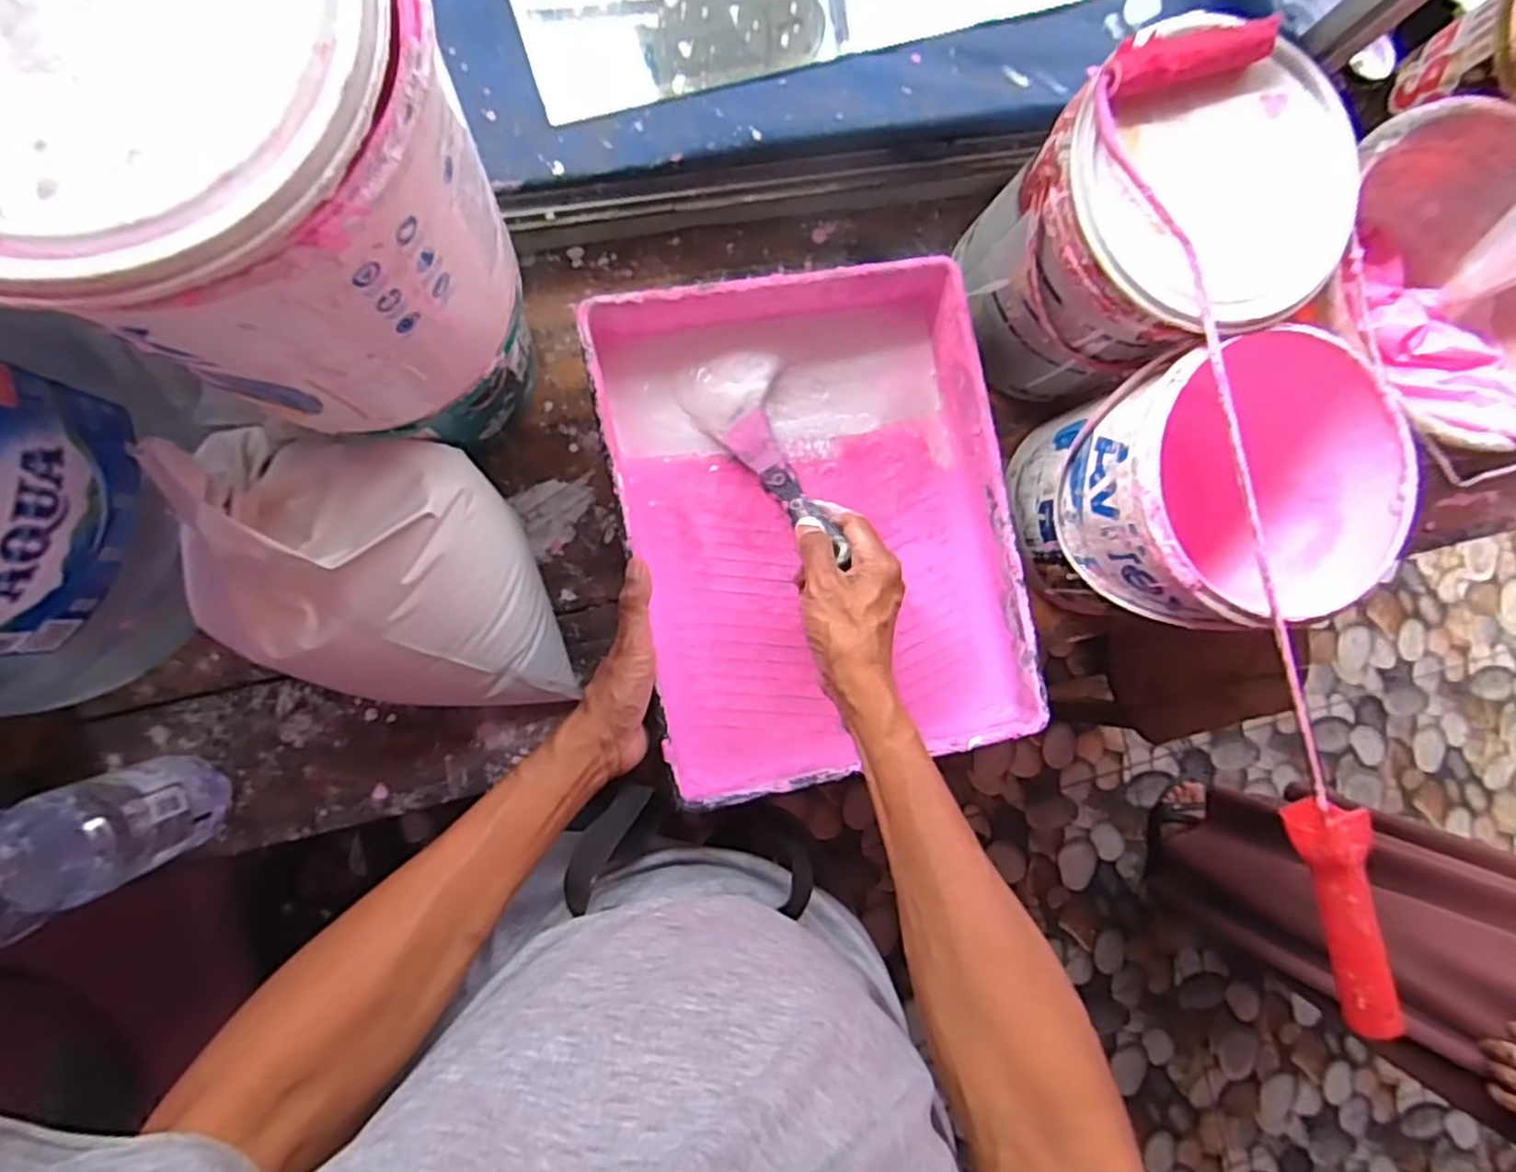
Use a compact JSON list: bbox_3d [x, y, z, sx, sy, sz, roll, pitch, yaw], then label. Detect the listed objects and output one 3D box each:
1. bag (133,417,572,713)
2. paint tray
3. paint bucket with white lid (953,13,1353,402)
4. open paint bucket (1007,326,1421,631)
[{"bbox_3d":[-0.243,-0.005,0.475,0.219,0.176,0.174,4,89,-8],"label":"bag"},{"bbox_3d":[0.044,-0.047,0.538,0.271,0.080,0.348,-11,91,-8],"label":"paint tray"},{"bbox_3d":[0.260,-0.236,0.507,0.173,0.184,0.162,0,89,-8],"label":"paint bucket with white lid"},{"bbox_3d":[0.309,-0.067,0.527,0.181,0.190,0.173,0,89,-8],"label":"open paint bucket"}]

